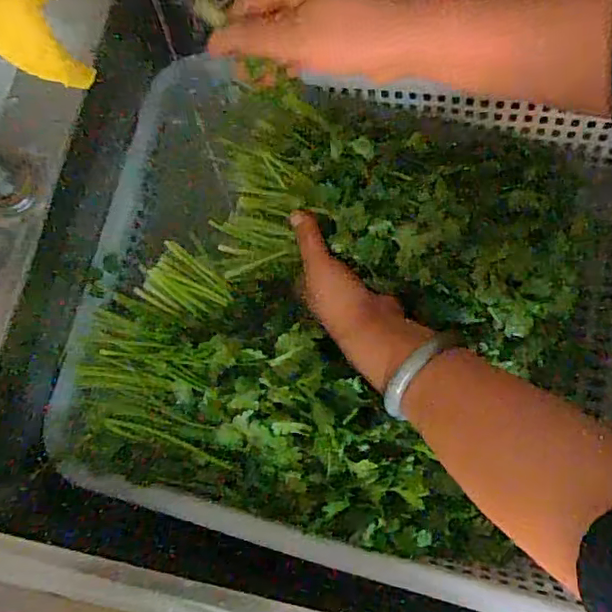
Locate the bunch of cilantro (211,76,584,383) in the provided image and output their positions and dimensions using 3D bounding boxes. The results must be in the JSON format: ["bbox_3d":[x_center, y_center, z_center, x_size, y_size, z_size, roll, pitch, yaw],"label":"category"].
[{"bbox_3d":[0.079,-0.070,0.448,0.286,0.050,0.165,16,80,3],"label":"bunch of cilantro"}]

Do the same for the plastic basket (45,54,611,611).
[{"bbox_3d":[0.052,-0.003,0.417,0.461,0.112,0.365,12,80,2],"label":"plastic basket"}]

